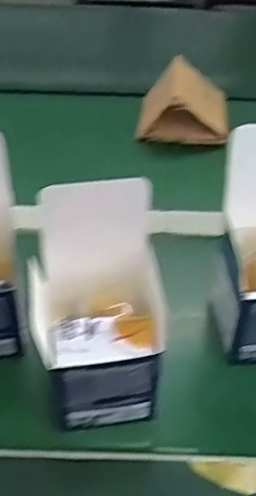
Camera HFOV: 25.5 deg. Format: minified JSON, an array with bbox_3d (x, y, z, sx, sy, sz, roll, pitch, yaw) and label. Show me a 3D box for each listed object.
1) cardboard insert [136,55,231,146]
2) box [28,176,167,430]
[{"bbox_3d":[0.079,-0.190,0.743,0.114,0.067,0.096,13,46,14],"label":"cardboard insert"},{"bbox_3d":[-0.024,0.042,0.435,0.100,0.171,0.112,-3,44,-2],"label":"box"}]

